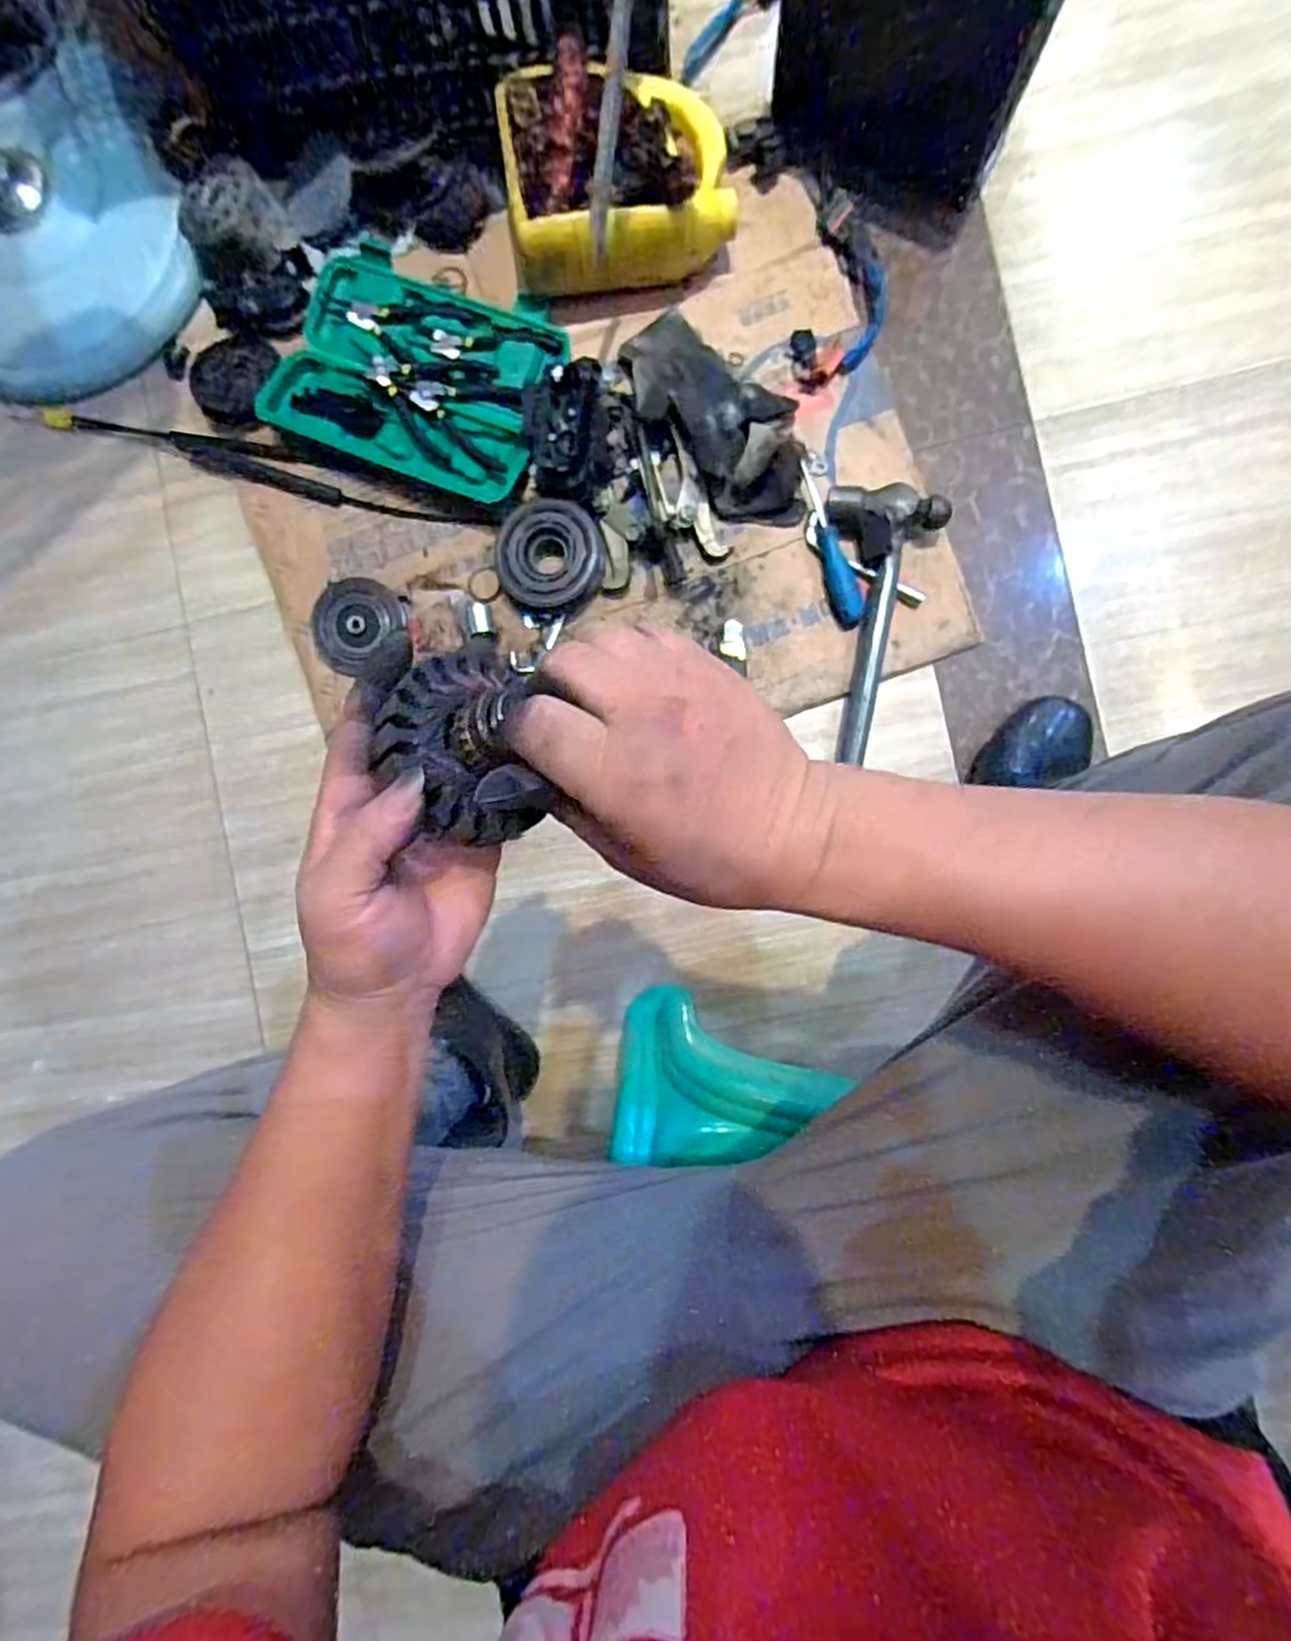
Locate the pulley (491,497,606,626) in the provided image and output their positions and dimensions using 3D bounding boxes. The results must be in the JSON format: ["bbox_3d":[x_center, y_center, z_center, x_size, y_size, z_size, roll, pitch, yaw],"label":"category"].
[{"bbox_3d":[-0.102,-0.277,0.767,0.111,0.050,0.111,0,88,4],"label":"pulley"}]

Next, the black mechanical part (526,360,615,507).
[{"bbox_3d":[-0.080,-0.395,0.732,0.085,0.054,0.127,-10,88,5],"label":"black mechanical part"}]

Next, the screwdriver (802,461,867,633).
[{"bbox_3d":[0.194,-0.288,0.744,0.031,0.023,0.177,-12,87,4],"label":"screwdriver"}]

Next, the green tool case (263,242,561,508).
[{"bbox_3d":[-0.250,-0.493,0.794,0.307,0.034,0.225,22,89,5],"label":"green tool case"}]

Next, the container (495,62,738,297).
[{"bbox_3d":[-0.025,-0.644,0.728,0.220,0.126,0.180,-5,88,5],"label":"container"}]

